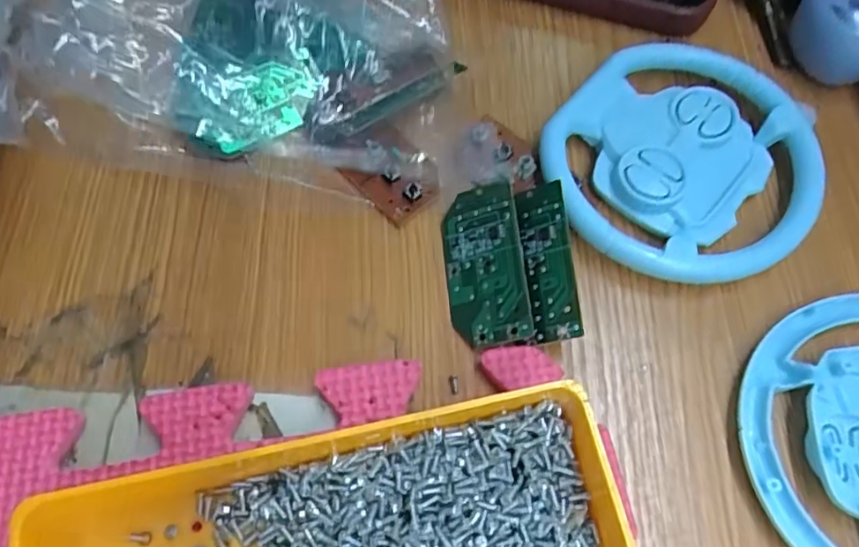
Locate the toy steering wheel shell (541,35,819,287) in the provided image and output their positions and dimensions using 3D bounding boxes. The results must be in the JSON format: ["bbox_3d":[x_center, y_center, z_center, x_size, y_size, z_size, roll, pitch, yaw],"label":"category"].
[{"bbox_3d":[0.105,-0.050,0.245,0.095,0.014,0.120,39,72,17],"label":"toy steering wheel shell"}]

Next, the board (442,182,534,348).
[{"bbox_3d":[0.019,-0.003,0.224,0.028,0.004,0.058,-14,69,24],"label":"board"}]

